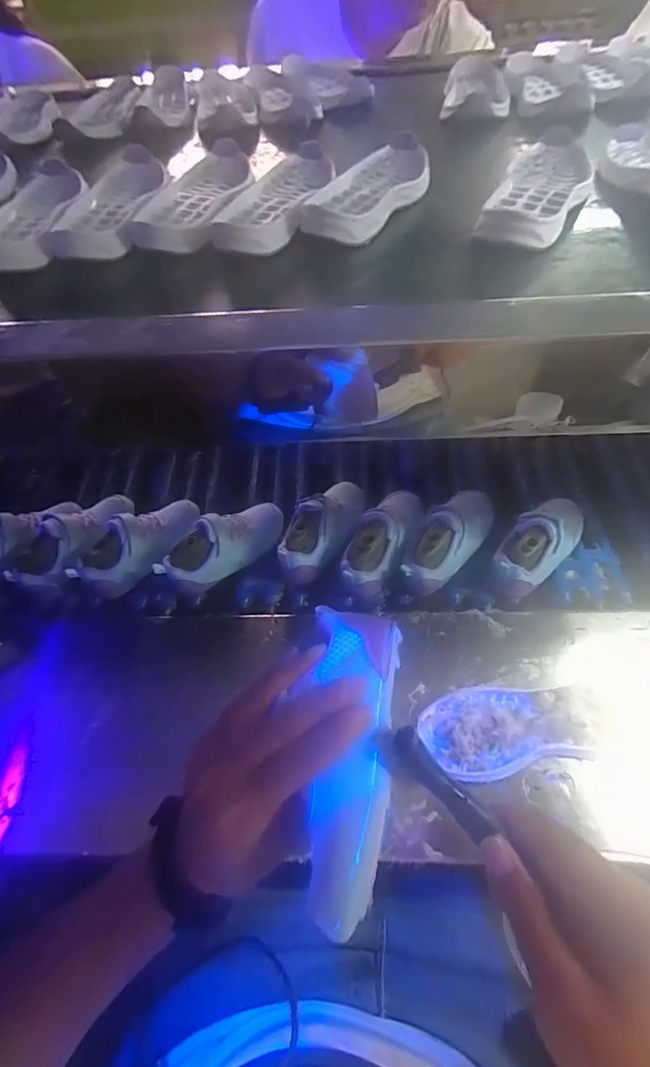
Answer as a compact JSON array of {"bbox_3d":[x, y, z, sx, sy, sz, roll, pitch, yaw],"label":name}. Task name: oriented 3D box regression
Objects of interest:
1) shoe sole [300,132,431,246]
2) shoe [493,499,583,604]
[{"bbox_3d":[0.043,-0.310,0.407,0.081,0.031,0.184,18,60,17],"label":"shoe sole"},{"bbox_3d":[0.276,0.011,0.573,0.161,0.084,0.065,-38,61,-19],"label":"shoe"}]

